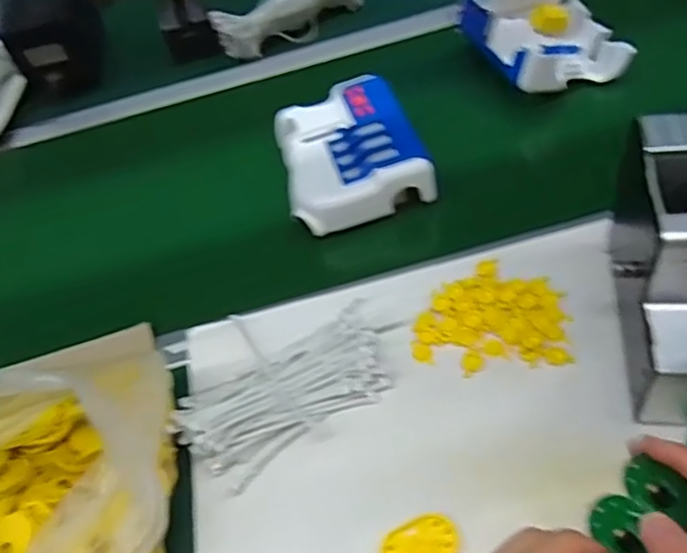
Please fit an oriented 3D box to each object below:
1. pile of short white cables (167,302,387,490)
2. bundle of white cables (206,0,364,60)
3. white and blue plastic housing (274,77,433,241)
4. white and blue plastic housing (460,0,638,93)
[{"bbox_3d":[-0.046,0.097,0.520,0.187,0.039,0.087,-28,51,-19],"label":"pile of short white cables"},{"bbox_3d":[-0.080,-0.383,0.908,0.215,0.068,0.070,-29,51,-19],"label":"bundle of white cables"},{"bbox_3d":[0.003,-0.138,0.672,0.140,0.057,0.180,-15,48,-7],"label":"white and blue plastic housing"},{"bbox_3d":[0.240,-0.294,0.751,0.148,0.057,0.178,-16,48,-8],"label":"white and blue plastic housing"}]

